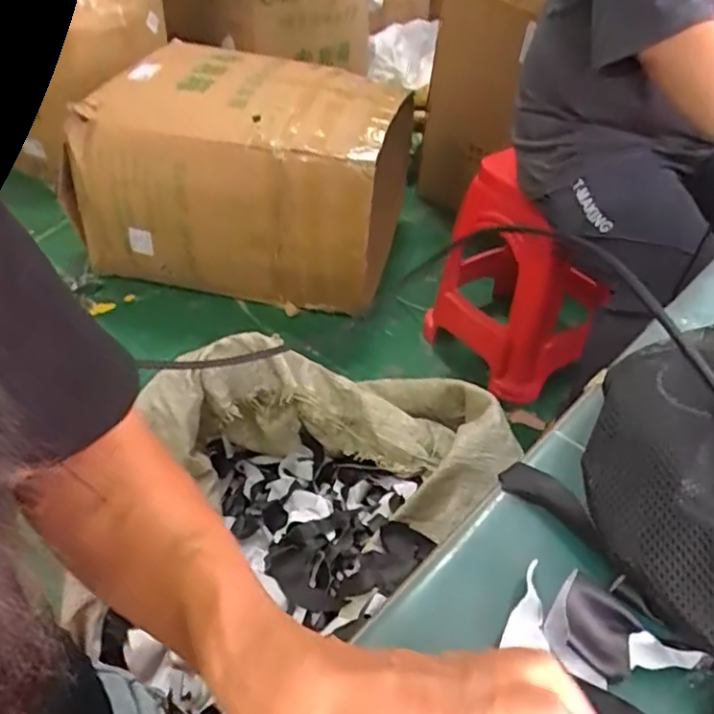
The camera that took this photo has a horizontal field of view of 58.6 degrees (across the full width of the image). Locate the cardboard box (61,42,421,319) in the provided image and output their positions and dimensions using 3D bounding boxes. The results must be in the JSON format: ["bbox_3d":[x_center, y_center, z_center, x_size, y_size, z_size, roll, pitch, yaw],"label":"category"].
[{"bbox_3d":[-0.287,-0.504,1.745,0.825,0.501,0.489,10,42,7],"label":"cardboard box"}]

